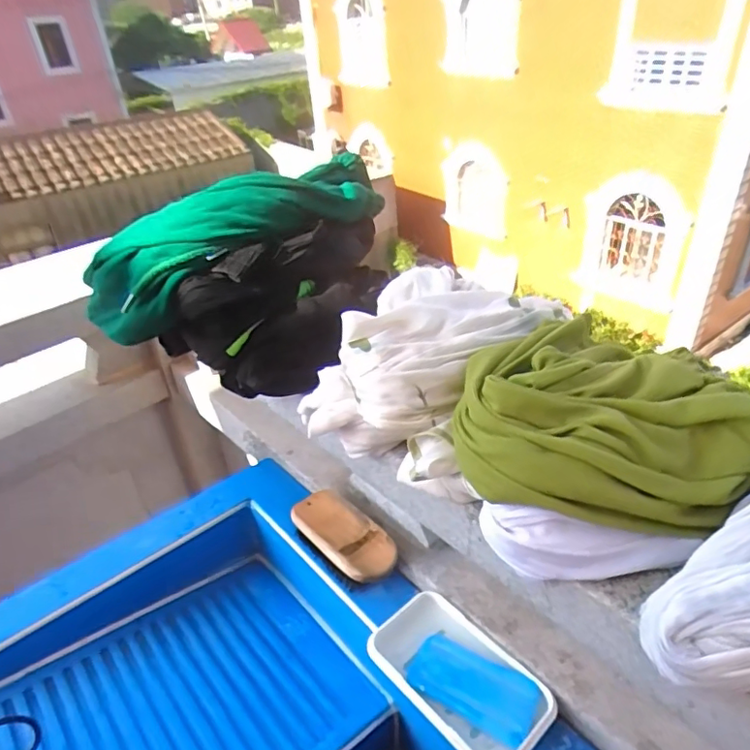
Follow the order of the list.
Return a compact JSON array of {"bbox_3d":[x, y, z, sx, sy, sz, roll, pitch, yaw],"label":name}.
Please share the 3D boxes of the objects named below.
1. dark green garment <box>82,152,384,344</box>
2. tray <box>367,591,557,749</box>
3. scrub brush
[{"bbox_3d":[-0.121,-0.143,0.540,0.325,0.104,0.106,-26,41,-28],"label":"dark green garment"},{"bbox_3d":[0.072,0.258,0.470,0.086,0.022,0.148,-31,43,-32],"label":"tray"},{"bbox_3d":[-0.034,0.174,0.585,0.061,0.029,0.125,-32,44,-33],"label":"scrub brush"}]

